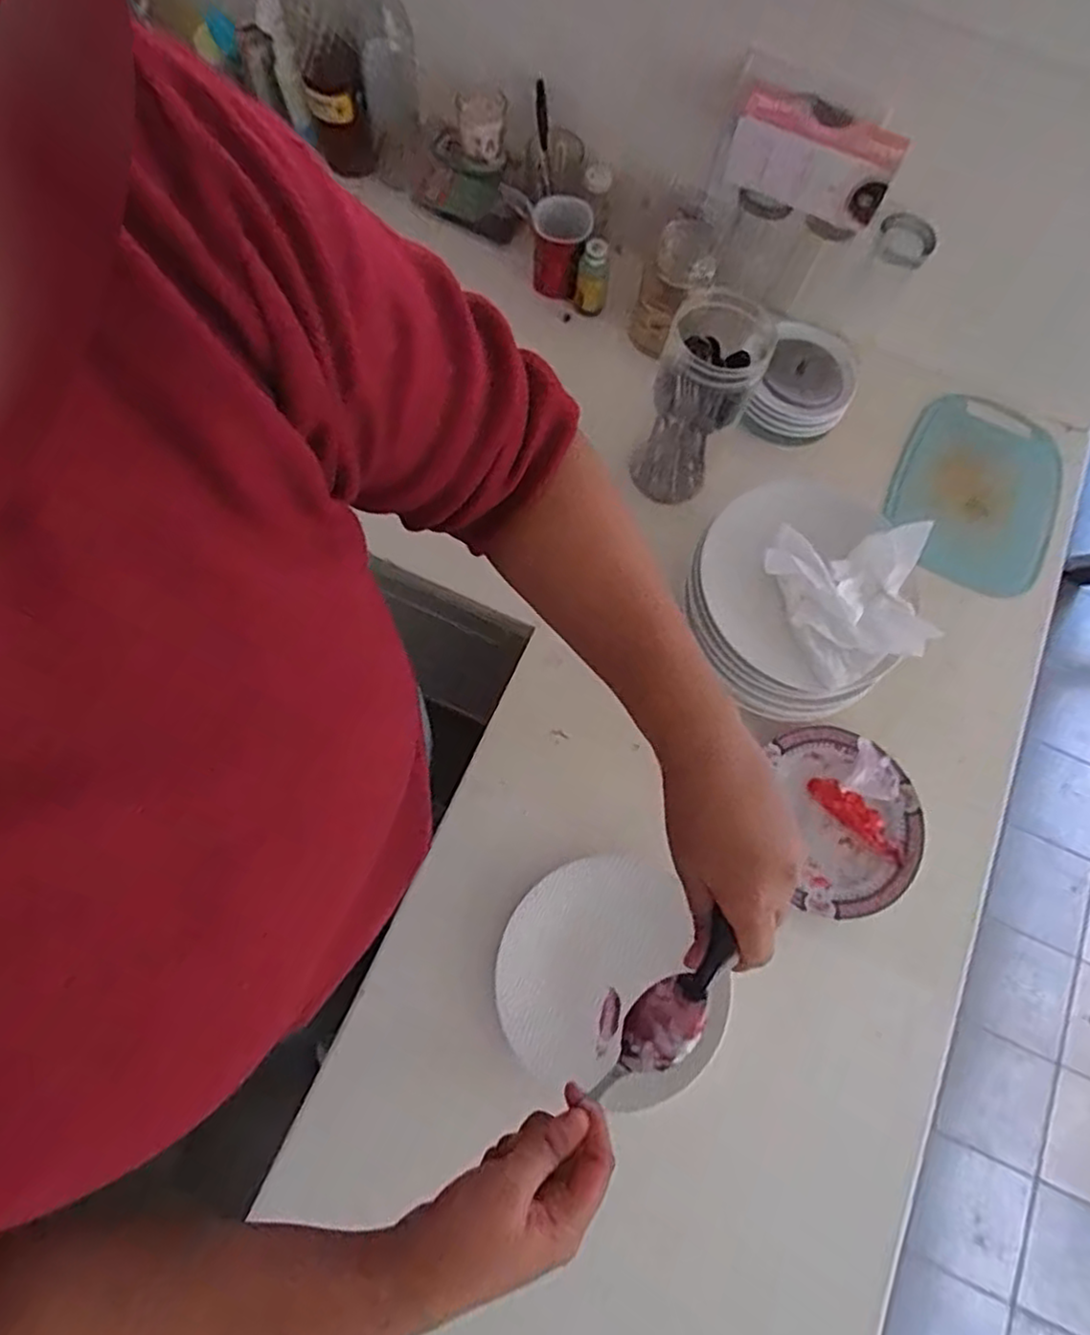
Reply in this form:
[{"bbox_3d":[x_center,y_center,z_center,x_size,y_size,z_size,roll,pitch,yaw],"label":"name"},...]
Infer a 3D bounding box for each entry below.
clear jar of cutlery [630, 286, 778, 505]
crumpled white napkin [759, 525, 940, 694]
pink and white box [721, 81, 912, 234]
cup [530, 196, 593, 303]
[{"bbox_3d":[0.150,-0.254,0.675,0.085,0.183,0.086,28,73,5],"label":"clear jar of cutlery"},{"bbox_3d":[0.280,-0.059,0.612,0.149,0.045,0.132,-7,71,-4],"label":"crumpled white napkin"},{"bbox_3d":[0.247,-0.472,0.644,0.147,0.063,0.049,24,73,4],"label":"pink and white box"},{"bbox_3d":[0.016,-0.478,0.788,0.061,0.071,0.080,15,73,1],"label":"cup"}]

